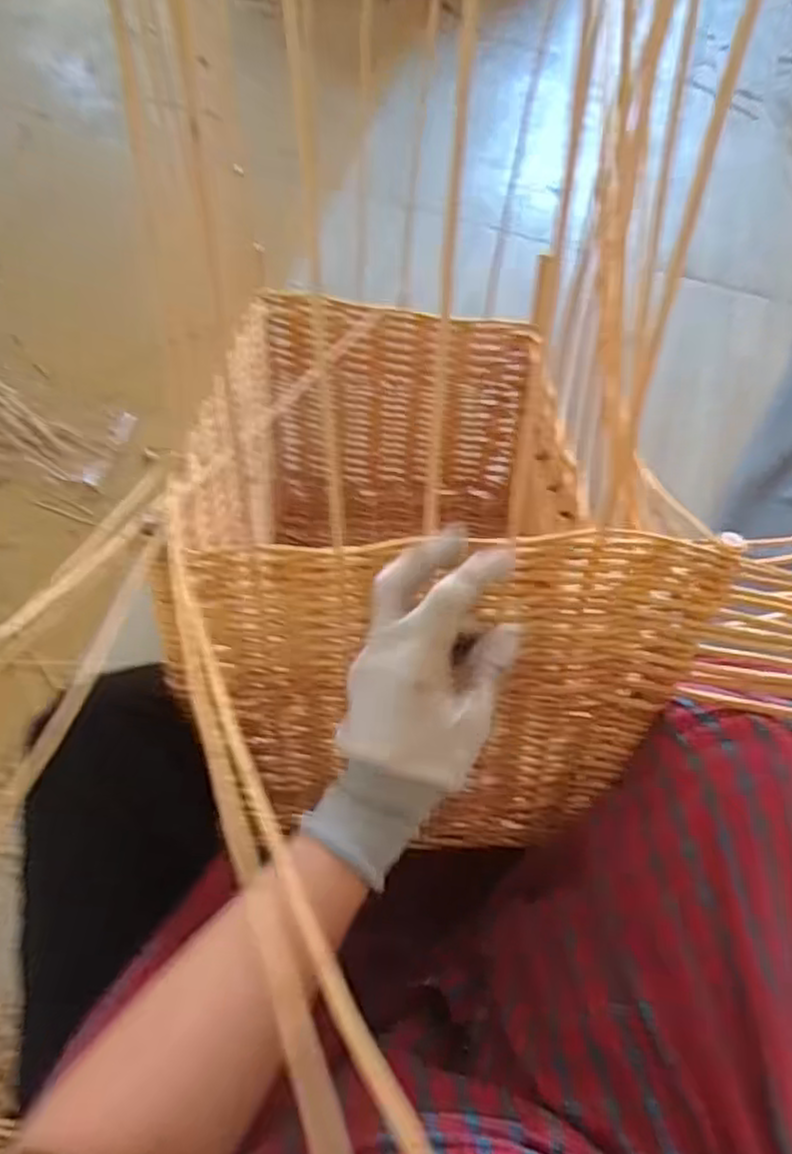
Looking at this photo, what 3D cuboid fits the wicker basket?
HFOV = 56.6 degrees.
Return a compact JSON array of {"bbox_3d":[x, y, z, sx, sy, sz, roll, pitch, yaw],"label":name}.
[{"bbox_3d":[0.016,-0.050,0.755,0.341,0.318,0.588,-5,35,-5],"label":"wicker basket"}]

